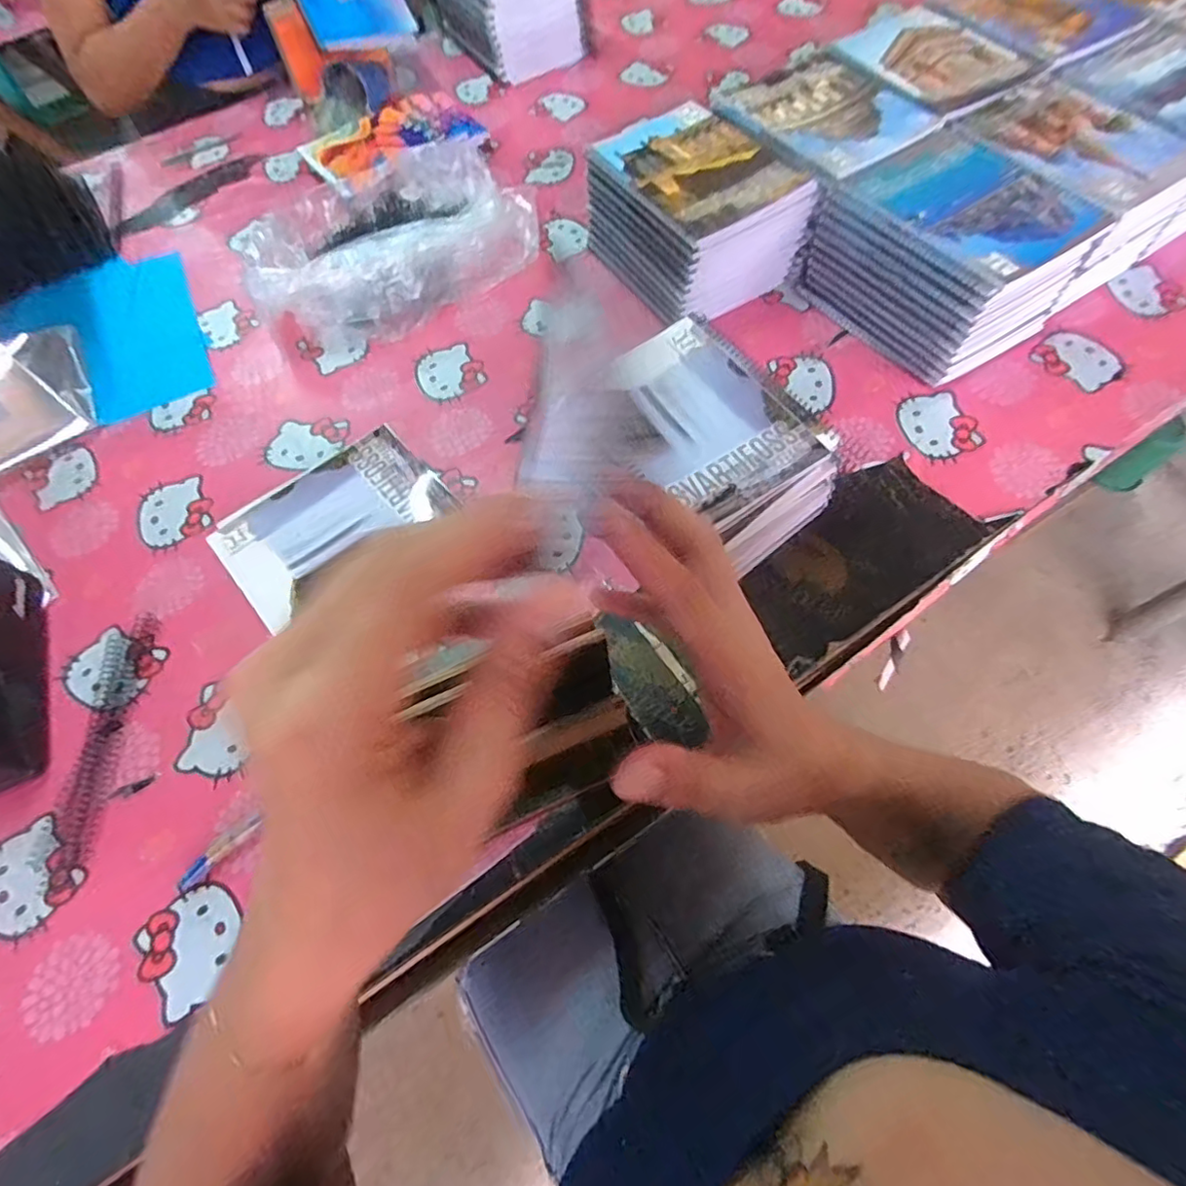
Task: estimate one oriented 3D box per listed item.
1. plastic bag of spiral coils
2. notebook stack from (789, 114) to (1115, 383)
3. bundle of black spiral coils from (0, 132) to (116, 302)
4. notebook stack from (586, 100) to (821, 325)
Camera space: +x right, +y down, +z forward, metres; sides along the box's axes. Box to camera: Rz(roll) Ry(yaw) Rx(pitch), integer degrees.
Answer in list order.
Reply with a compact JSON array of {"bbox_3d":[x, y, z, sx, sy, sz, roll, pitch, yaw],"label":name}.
[{"bbox_3d":[-0.248,-0.439,0.707,0.353,0.075,0.251,-38,68,-14],"label":"plastic bag of spiral coils"},{"bbox_3d":[0.346,-0.335,0.595,0.165,0.115,0.205,-30,66,-11],"label":"notebook stack"},{"bbox_3d":[-0.754,-0.499,0.776,0.185,0.059,0.239,-32,67,-12],"label":"bundle of black spiral coils"},{"bbox_3d":[0.106,-0.413,0.652,0.161,0.120,0.195,-30,66,-10],"label":"notebook stack"}]

